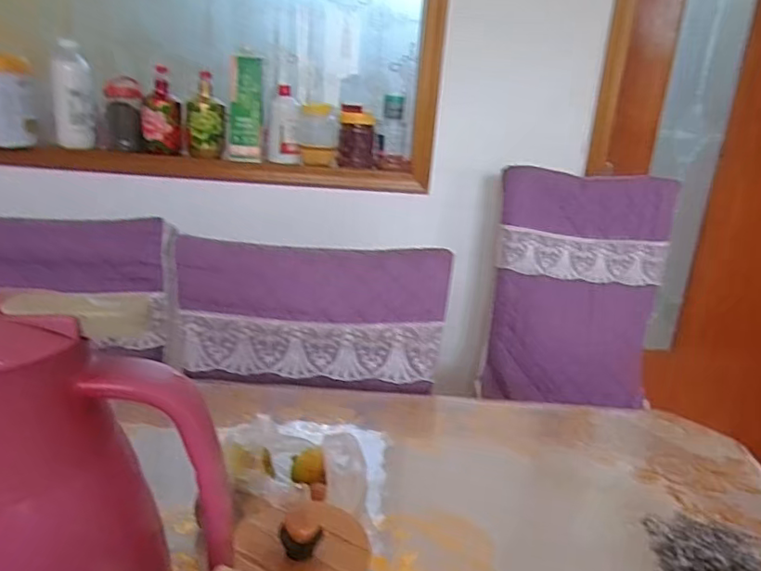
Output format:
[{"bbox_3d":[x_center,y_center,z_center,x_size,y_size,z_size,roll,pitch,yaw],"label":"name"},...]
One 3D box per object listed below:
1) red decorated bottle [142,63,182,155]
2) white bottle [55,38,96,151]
[{"bbox_3d":[-0.524,-0.414,1.396,0.083,0.189,0.063,7,19,9],"label":"red decorated bottle"},{"bbox_3d":[-0.732,-0.452,1.392,0.079,0.238,0.077,-6,21,-28],"label":"white bottle"}]

